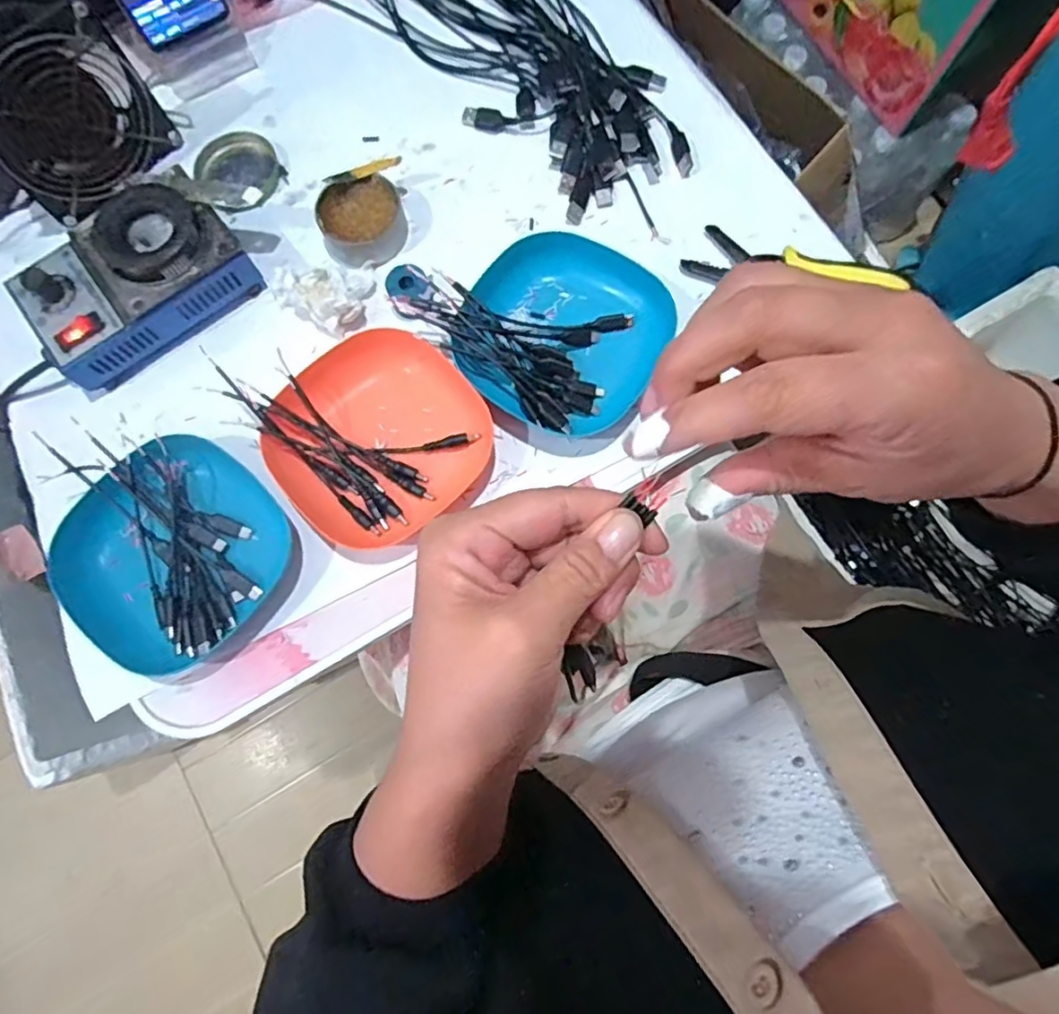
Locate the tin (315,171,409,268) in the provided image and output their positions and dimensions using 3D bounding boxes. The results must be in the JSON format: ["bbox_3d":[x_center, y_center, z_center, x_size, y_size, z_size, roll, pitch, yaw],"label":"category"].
[{"bbox_3d":[-0.128,-0.218,0.476,0.063,0.025,0.061,0,77,1],"label":"tin"}]

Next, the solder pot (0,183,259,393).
[{"bbox_3d":[-0.285,-0.165,0.446,0.151,0.053,0.096,-33,79,-6],"label":"solder pot"}]

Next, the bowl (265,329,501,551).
[{"bbox_3d":[-0.106,-0.050,0.430,0.134,0.028,0.137,44,82,10],"label":"bowl"}]

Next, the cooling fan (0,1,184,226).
[{"bbox_3d":[-0.333,-0.282,0.454,0.115,0.103,0.039,-43,80,-8],"label":"cooling fan"}]

